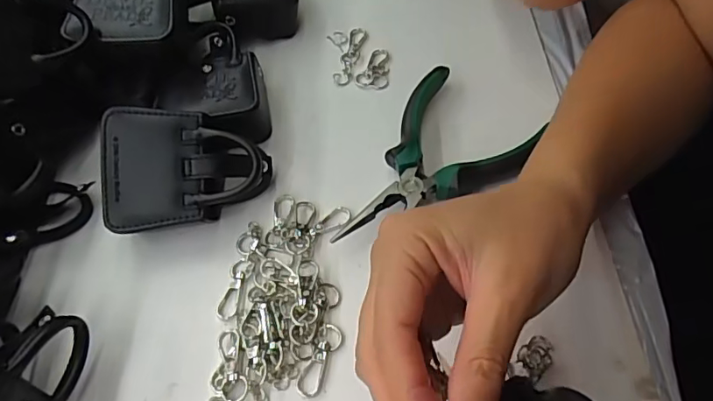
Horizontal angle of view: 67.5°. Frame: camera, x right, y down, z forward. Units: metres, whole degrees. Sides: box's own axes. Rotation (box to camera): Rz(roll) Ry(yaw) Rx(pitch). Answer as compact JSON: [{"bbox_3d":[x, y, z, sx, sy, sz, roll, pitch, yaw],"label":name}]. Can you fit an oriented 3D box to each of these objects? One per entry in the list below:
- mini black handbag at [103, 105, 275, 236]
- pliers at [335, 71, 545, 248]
[{"bbox_3d":[-0.106,-0.020,0.333,0.099,0.041,0.077,-5,87,-1],"label":"mini black handbag"},{"bbox_3d":[0.059,-0.022,0.341,0.086,0.025,0.144,20,62,19],"label":"pliers"}]

